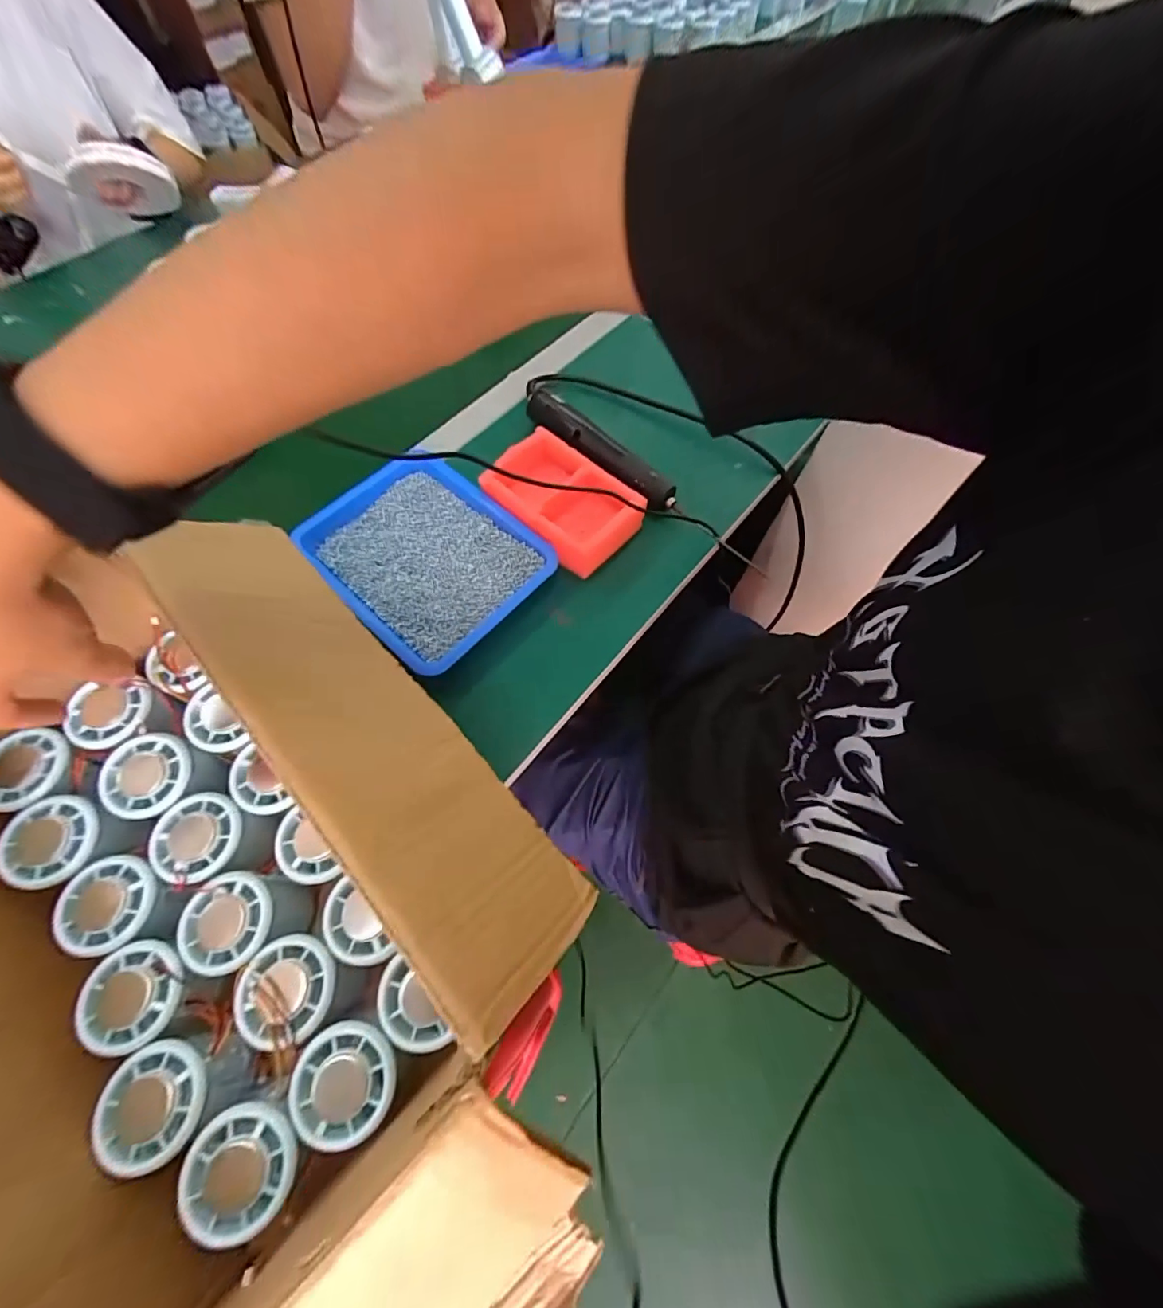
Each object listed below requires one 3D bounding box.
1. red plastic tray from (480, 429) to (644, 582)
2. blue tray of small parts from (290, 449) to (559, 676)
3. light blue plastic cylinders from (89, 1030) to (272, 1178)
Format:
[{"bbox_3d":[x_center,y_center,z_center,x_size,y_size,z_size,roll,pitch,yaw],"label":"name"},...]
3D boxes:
[{"bbox_3d":[-0.019,-0.155,0.493,0.094,0.035,0.149,-42,73,-17],"label":"red plastic tray"},{"bbox_3d":[-0.155,-0.095,0.484,0.221,0.035,0.166,42,72,16],"label":"blue tray of small parts"},{"bbox_3d":[-0.232,0.254,0.290,0.067,0.052,0.058,-16,67,-8],"label":"light blue plastic cylinders"}]

